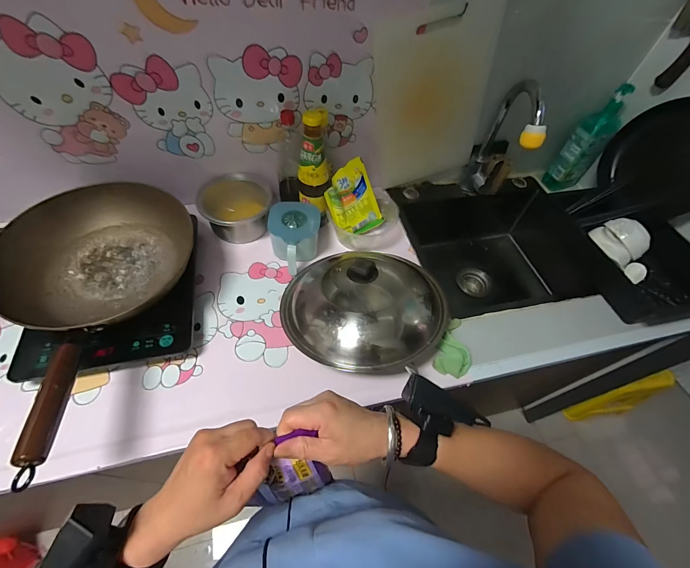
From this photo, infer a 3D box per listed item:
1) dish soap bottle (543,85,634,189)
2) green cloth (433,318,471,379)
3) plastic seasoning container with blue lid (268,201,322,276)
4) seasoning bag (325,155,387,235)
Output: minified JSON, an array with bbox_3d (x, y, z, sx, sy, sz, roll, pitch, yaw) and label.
[{"bbox_3d":[0.636,-0.372,0.837,0.087,0.267,0.098,37,60,19],"label":"dish soap bottle"},{"bbox_3d":[0.215,0.119,0.625,0.062,0.036,0.121,18,56,7],"label":"green cloth"},{"bbox_3d":[-0.111,-0.104,0.715,0.107,0.085,0.156,0,56,-5],"label":"plastic seasoning container with blue lid"},{"bbox_3d":[0.018,-0.191,0.745,0.111,0.158,0.014,-33,28,-13],"label":"seasoning bag"}]

